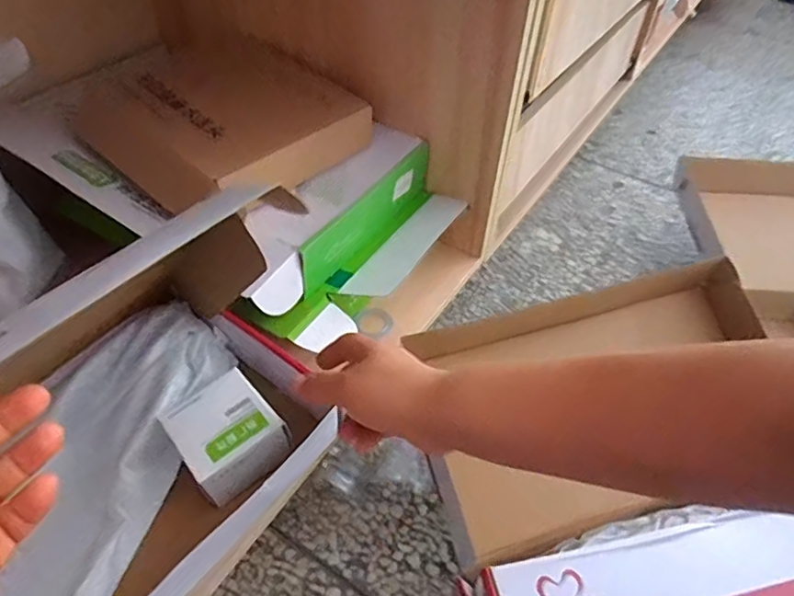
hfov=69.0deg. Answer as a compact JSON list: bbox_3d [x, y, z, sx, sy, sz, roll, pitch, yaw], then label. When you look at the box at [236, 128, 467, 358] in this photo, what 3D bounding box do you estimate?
[{"bbox_3d":[-0.045,-0.062,0.635,0.125,0.106,0.306,27,51,20],"label":"box"}]

